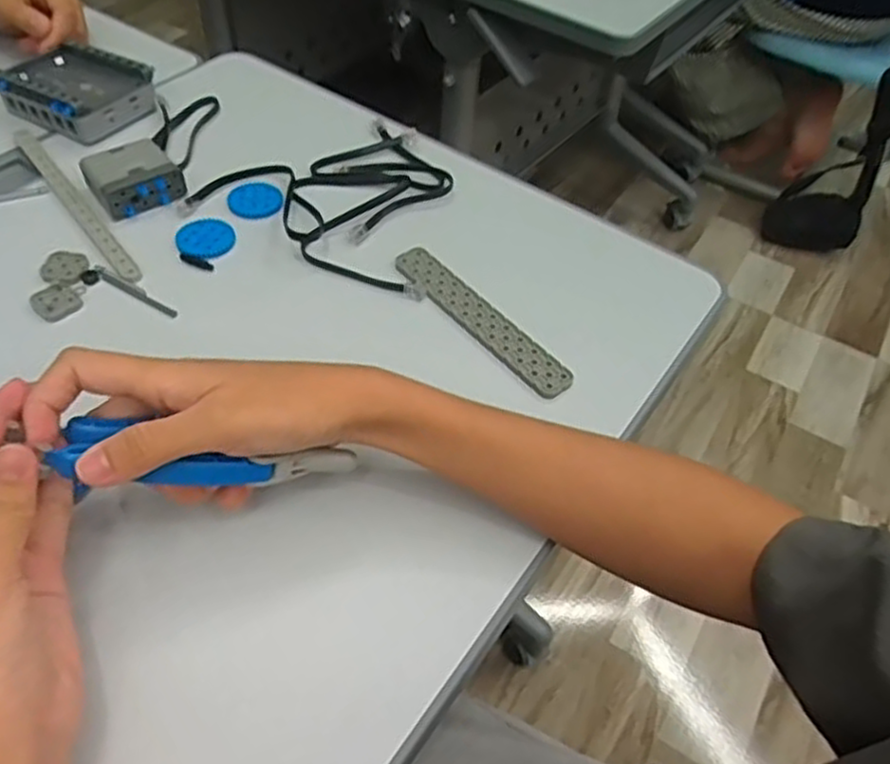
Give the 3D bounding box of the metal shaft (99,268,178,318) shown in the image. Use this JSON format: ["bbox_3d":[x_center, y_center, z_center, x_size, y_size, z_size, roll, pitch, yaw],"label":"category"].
[{"bbox_3d":[-0.197,-0.058,0.470,0.063,0.004,0.007,27,52,17],"label":"metal shaft"}]

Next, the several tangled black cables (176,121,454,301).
[{"bbox_3d":[-0.071,-0.148,0.551,0.180,0.010,0.167,21,51,13],"label":"several tangled black cables"}]

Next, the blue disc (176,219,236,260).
[{"bbox_3d":[-0.165,-0.101,0.506,0.038,0.004,0.039,3,49,-3],"label":"blue disc"}]

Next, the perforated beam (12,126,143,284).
[{"bbox_3d":[-0.264,-0.130,0.520,0.014,0.005,0.197,-30,58,-27],"label":"perforated beam"}]

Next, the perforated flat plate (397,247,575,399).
[{"bbox_3d":[0.022,-0.042,0.477,0.026,0.004,0.149,-32,59,-28],"label":"perforated flat plate"}]

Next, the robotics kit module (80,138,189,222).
[{"bbox_3d":[-0.223,-0.147,0.525,0.057,0.020,0.051,-29,58,-27],"label":"robotics kit module"}]

